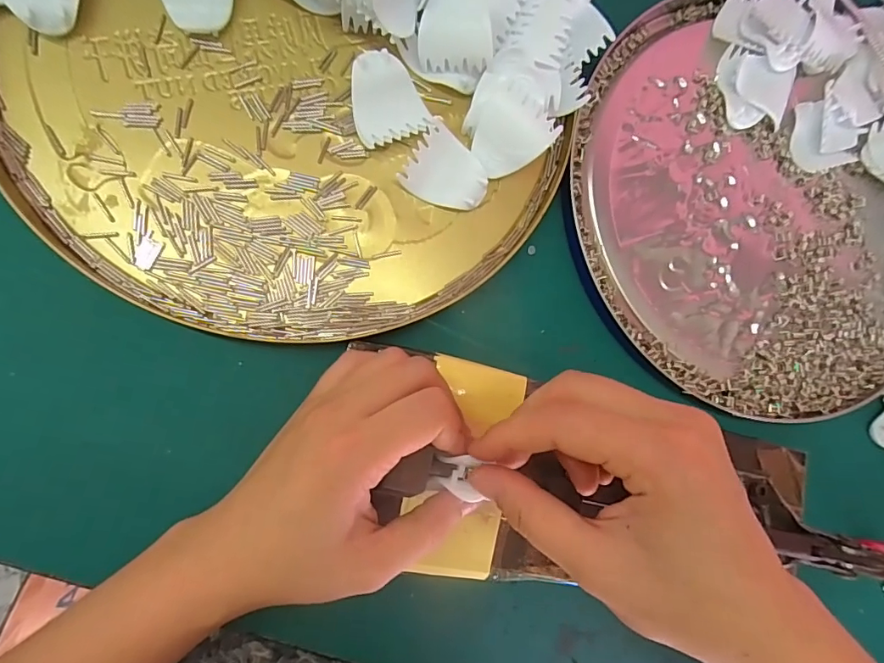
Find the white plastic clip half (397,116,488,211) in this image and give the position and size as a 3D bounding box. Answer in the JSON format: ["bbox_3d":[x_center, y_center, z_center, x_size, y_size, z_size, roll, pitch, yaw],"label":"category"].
[{"bbox_3d":[0.004,-0.087,0.263,0.044,0.009,0.040,34,82,-6],"label":"white plastic clip half"}]

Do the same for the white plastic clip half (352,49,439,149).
[{"bbox_3d":[-0.030,-0.124,0.256,0.038,0.014,0.045,-22,90,-10],"label":"white plastic clip half"}]

